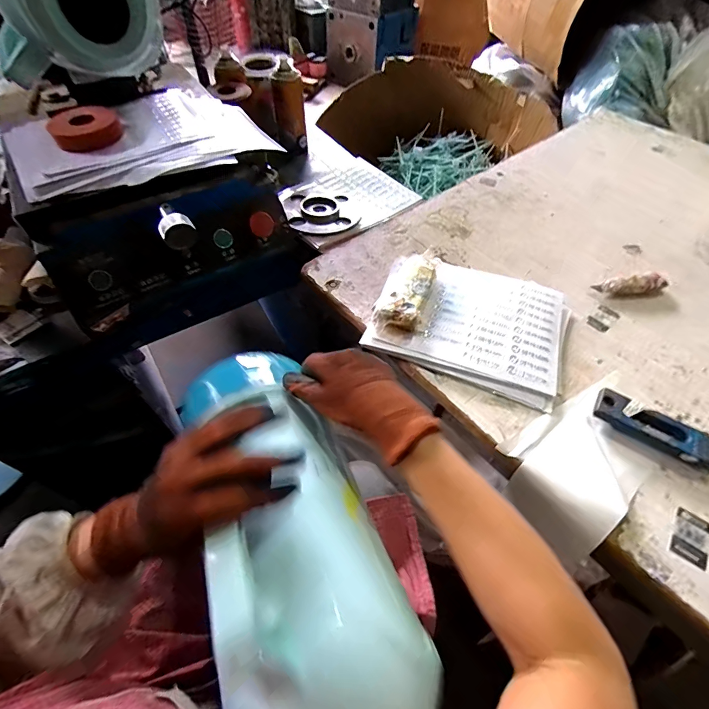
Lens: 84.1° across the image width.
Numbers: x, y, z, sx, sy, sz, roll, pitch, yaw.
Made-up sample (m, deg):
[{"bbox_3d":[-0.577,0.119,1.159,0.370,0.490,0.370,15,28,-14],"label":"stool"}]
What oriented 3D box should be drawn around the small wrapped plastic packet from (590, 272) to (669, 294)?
[{"bbox_3d":[0.436,-0.108,0.621,0.109,0.024,0.031,-5,52,-4],"label":"small wrapped plastic packet"}]

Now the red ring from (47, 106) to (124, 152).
[{"bbox_3d":[-0.415,-0.350,0.606,0.095,0.039,0.094,0,52,0],"label":"red ring"}]

